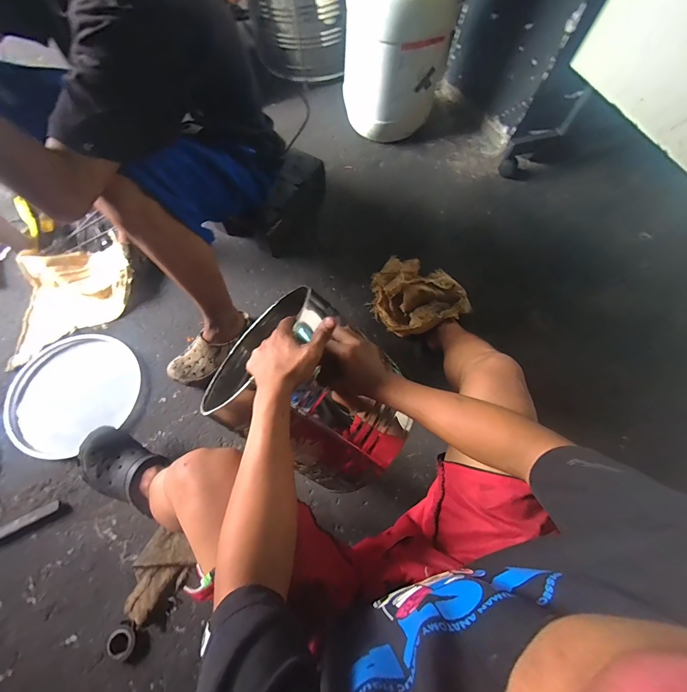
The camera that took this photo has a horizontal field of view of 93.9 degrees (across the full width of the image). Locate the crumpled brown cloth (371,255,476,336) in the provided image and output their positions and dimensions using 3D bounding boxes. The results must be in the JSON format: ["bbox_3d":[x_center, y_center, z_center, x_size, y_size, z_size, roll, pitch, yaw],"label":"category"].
[{"bbox_3d":[0.197,-0.159,0.917,0.223,0.155,0.282,-16,70,-9],"label":"crumpled brown cloth"}]

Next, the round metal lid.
[{"bbox_3d":[-0.698,0.111,0.829,0.303,0.014,0.298,1,69,-2],"label":"round metal lid"}]

